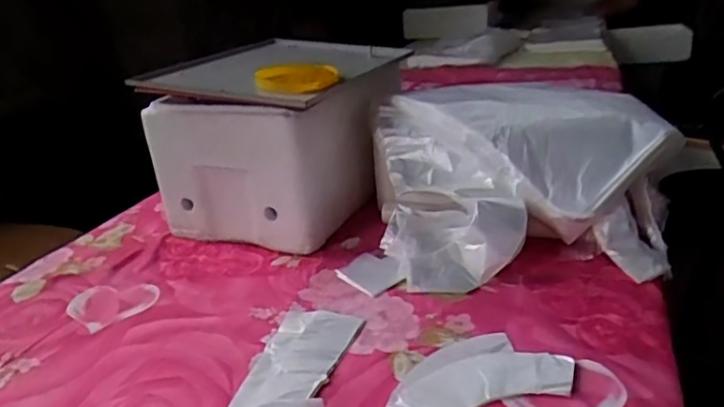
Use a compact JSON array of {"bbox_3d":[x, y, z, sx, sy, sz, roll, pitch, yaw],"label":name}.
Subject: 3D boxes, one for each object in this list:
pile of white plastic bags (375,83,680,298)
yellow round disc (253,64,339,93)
[{"bbox_3d":[0.245,-0.041,0.928,0.429,0.214,0.325,-5,23,-3],"label":"pile of white plastic bags"},{"bbox_3d":[-0.104,-0.203,0.934,0.129,0.029,0.114,-8,22,-5],"label":"yellow round disc"}]

